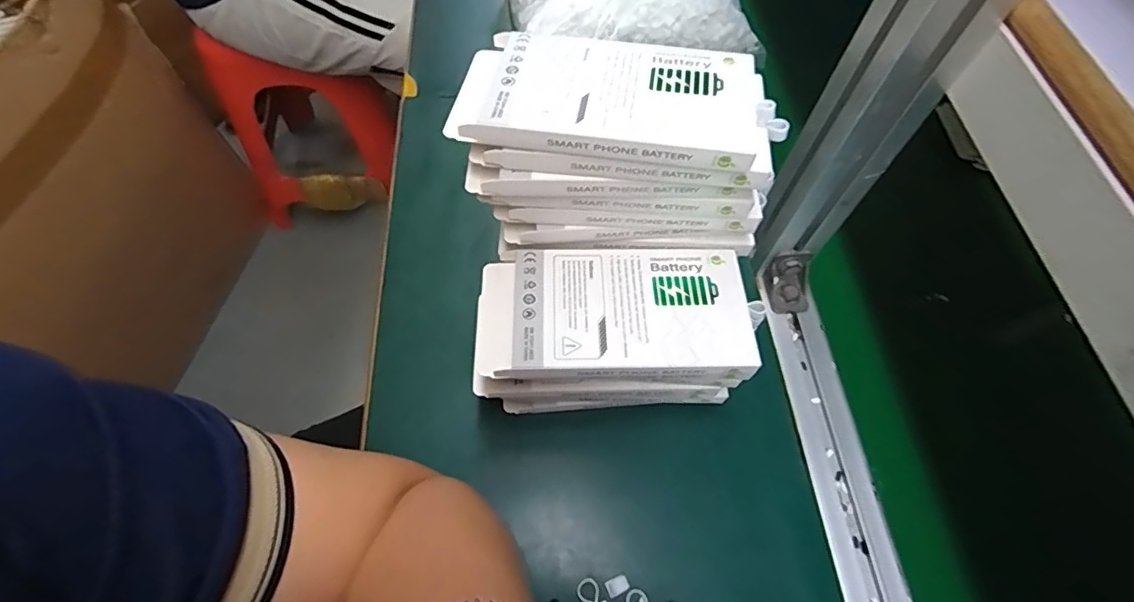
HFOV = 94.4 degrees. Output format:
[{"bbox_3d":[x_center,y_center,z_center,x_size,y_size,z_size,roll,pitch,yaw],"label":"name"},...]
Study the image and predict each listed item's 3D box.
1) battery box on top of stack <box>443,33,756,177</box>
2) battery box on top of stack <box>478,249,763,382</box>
[{"bbox_3d":[0.020,-0.105,0.270,0.145,0.016,0.073,9,61,3],"label":"battery box on top of stack"},{"bbox_3d":[0.027,0.008,0.304,0.151,0.020,0.079,0,61,-2],"label":"battery box on top of stack"}]

